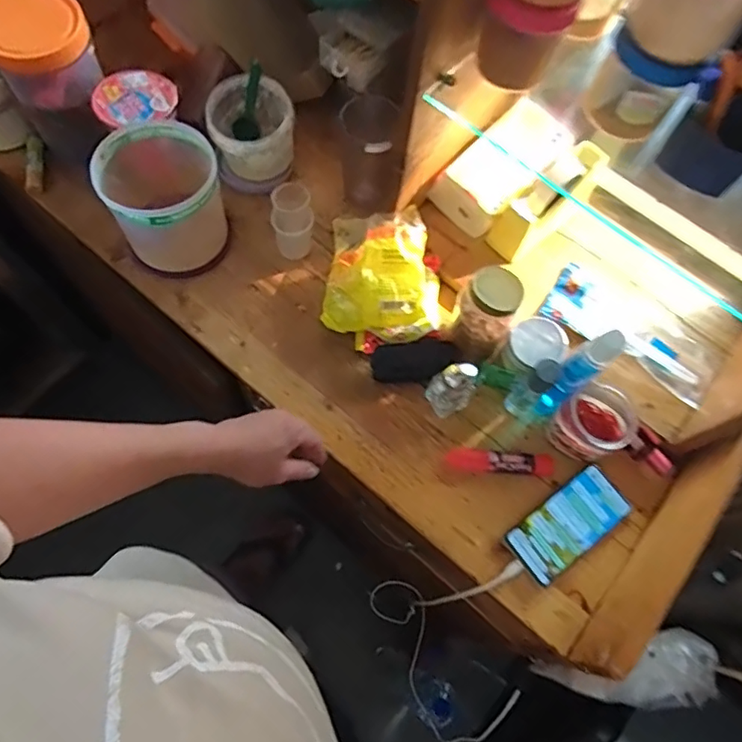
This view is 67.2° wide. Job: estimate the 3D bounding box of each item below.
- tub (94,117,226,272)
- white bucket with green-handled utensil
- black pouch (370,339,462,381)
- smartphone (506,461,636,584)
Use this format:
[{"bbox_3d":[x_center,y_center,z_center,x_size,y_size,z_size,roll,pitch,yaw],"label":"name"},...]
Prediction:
[{"bbox_3d":[-0.265,-0.224,0.729,0.139,0.131,0.138,1,68,-3],"label":"tub"},{"bbox_3d":[-0.167,-0.342,0.796,0.109,0.110,0.129,32,70,10],"label":"white bucket with green-handled utensil"},{"bbox_3d":[0.058,-0.013,0.725,0.111,0.016,0.049,-10,69,7],"label":"black pouch"},{"bbox_3d":[0.240,0.181,0.671,0.157,0.014,0.073,-34,74,-15],"label":"smartphone"}]

